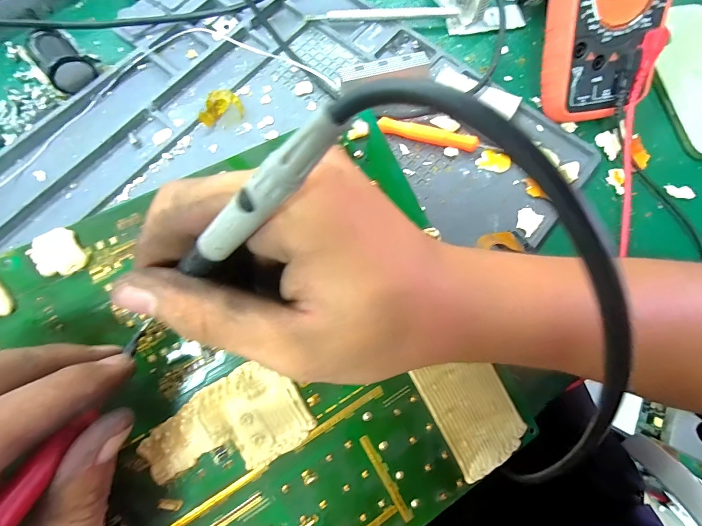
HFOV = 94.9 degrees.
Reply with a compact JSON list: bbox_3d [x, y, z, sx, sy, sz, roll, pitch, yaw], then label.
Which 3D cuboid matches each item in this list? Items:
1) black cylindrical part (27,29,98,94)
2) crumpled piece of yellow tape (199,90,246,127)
[{"bbox_3d":[-0.227,-0.159,0.257,0.029,0.033,0.035,-35,79,-9],"label":"black cylindrical part"},{"bbox_3d":[-0.104,-0.124,0.257,0.034,0.017,0.018,-19,77,-6],"label":"crumpled piece of yellow tape"}]

